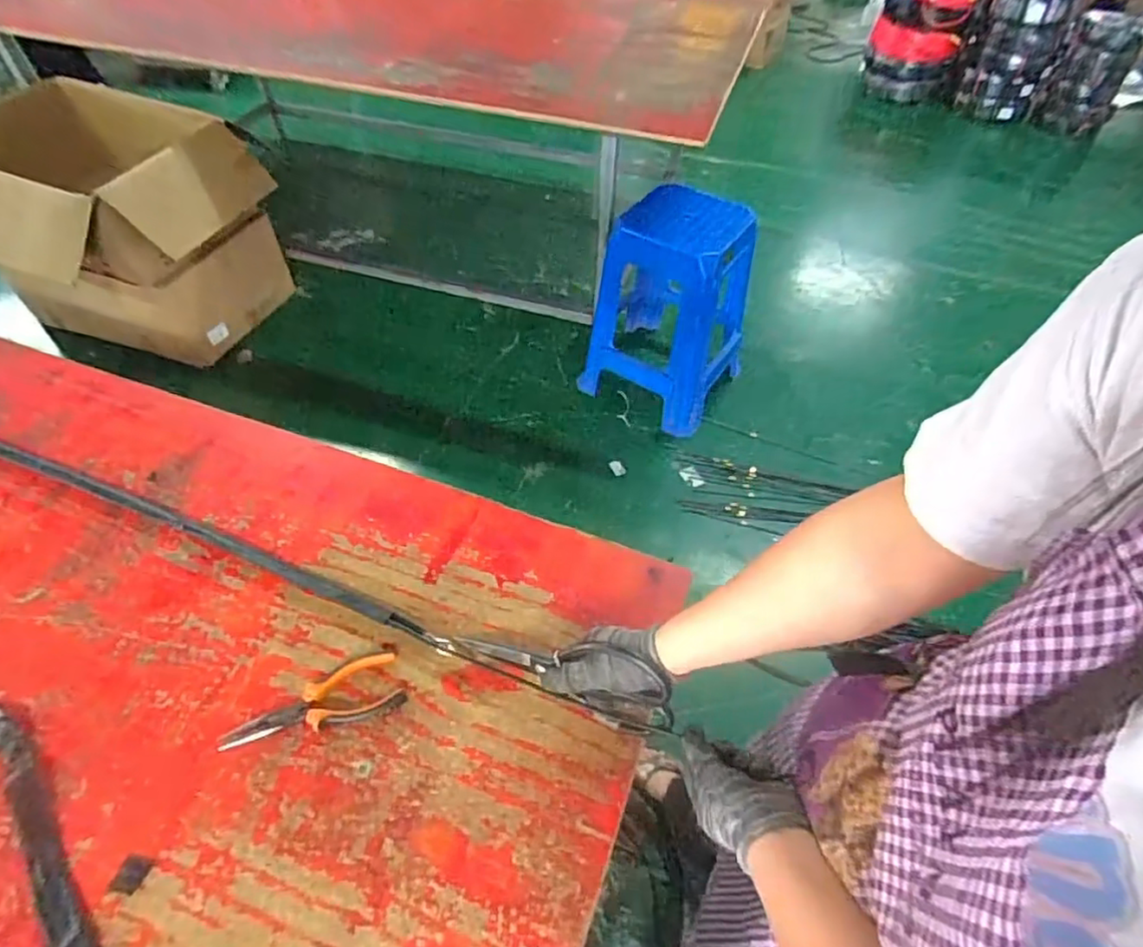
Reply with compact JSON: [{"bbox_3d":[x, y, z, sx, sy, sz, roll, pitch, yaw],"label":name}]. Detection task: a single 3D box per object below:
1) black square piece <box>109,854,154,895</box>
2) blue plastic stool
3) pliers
[{"bbox_3d":[-0.360,0.328,0.517,0.023,0.004,0.026,13,52,9],"label":"black square piece"},{"bbox_3d":[0.301,-0.457,1.801,0.352,0.545,0.373,27,55,19],"label":"blue plastic stool"},{"bbox_3d":[-0.244,0.213,0.598,0.161,0.023,0.062,-13,53,-12],"label":"pliers"}]

